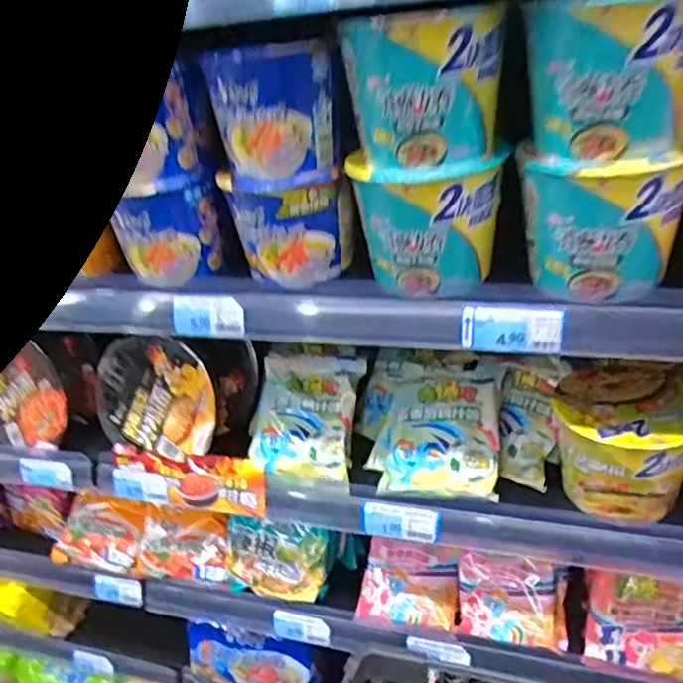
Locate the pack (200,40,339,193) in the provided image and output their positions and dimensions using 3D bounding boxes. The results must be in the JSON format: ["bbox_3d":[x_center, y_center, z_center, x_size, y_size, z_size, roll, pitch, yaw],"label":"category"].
[{"bbox_3d":[-0.057,-0.190,0.543,0.099,0.112,0.044,-10,30,-5],"label":"pack"}]

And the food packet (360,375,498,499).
[{"bbox_3d":[0.105,0.108,0.727,0.139,0.035,0.139,-4,61,19],"label":"food packet"}]

